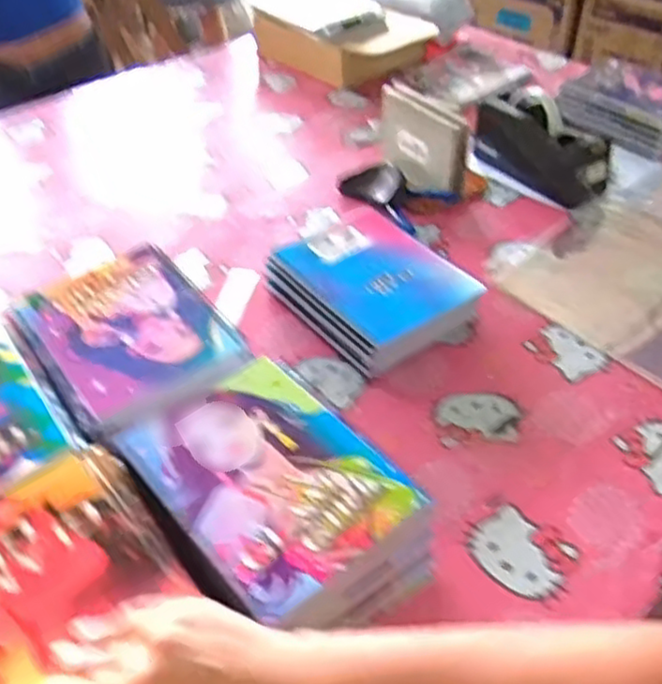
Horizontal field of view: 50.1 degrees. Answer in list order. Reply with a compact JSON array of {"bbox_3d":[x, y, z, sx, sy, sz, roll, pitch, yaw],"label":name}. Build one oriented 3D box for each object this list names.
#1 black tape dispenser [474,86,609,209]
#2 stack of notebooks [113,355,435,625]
[{"bbox_3d":[0.290,-0.272,0.987,0.077,0.105,0.199,-28,49,-26],"label":"black tape dispenser"},{"bbox_3d":[-0.046,0.135,0.570,0.160,0.108,0.212,-30,50,-27],"label":"stack of notebooks"}]

